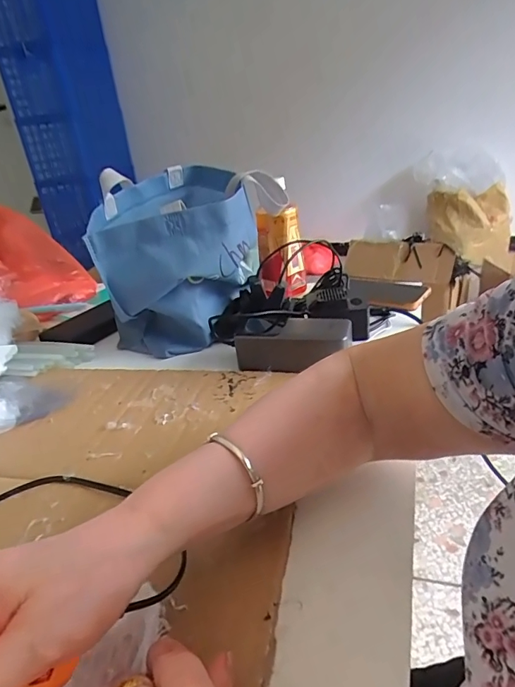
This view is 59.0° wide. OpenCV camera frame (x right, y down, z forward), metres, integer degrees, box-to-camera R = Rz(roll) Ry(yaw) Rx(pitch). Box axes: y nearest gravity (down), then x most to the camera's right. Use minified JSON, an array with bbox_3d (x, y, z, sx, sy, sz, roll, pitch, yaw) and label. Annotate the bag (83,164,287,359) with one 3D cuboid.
[{"bbox_3d":[-0.078,-0.115,0.610,0.234,0.199,0.225,-7,26,1],"label":"bag"}]

